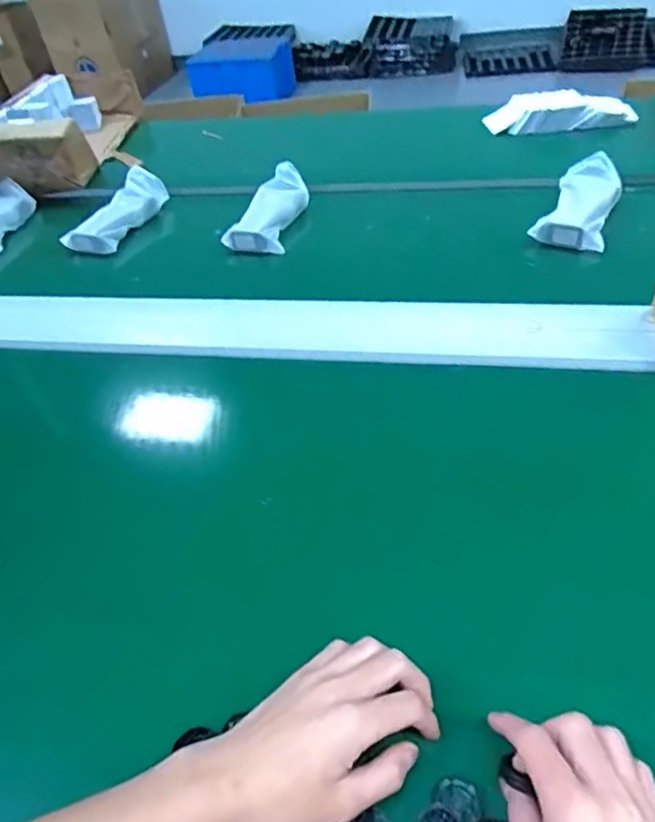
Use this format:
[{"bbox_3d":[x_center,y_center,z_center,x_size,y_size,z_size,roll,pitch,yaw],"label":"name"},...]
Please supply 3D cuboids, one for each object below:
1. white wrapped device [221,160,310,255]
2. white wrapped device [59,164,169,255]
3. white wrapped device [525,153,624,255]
[{"bbox_3d":[-0.087,-0.331,0.969,0.095,0.048,0.194,14,60,21],"label":"white wrapped device"},{"bbox_3d":[-0.356,-0.337,1.017,0.073,0.057,0.213,21,62,27],"label":"white wrapped device"},{"bbox_3d":[0.374,-0.307,0.873,0.093,0.034,0.190,18,59,24],"label":"white wrapped device"}]

